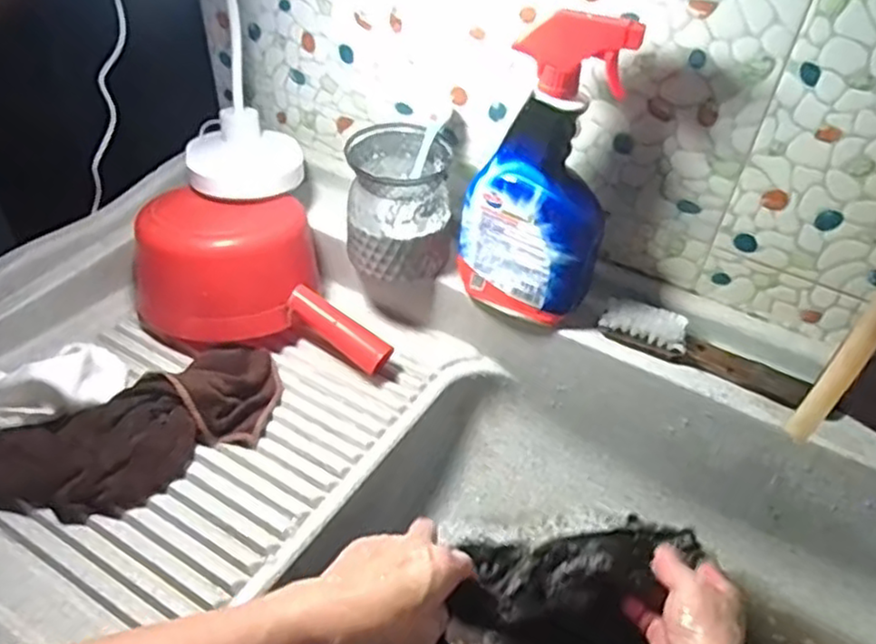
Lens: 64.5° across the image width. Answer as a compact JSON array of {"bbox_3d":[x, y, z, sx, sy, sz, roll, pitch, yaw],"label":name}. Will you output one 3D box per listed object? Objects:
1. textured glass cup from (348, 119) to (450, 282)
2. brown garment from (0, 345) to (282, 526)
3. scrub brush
[{"bbox_3d":[-0.039,-0.117,0.684,0.095,0.112,0.102,2,43,-2],"label":"textured glass cup"},{"bbox_3d":[-0.246,0.087,0.571,0.259,0.038,0.103,-32,54,-32],"label":"brown garment"},{"bbox_3d":[0.251,0.034,0.625,0.209,0.032,0.040,23,46,19],"label":"scrub brush"}]

